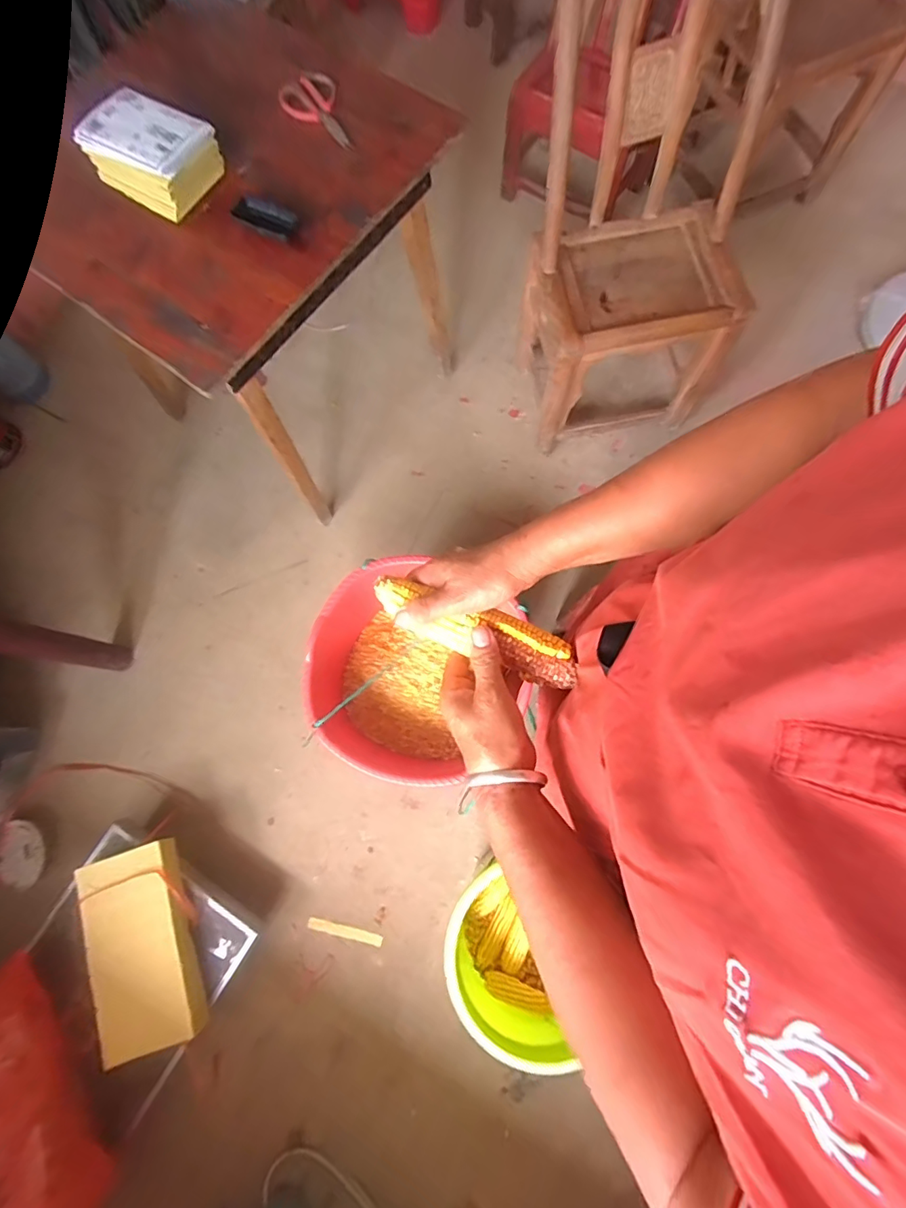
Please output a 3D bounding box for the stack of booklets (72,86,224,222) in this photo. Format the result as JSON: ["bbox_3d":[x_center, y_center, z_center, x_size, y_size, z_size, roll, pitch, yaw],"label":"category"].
[{"bbox_3d":[-0.502,-0.759,0.846,0.182,0.089,0.136,30,79,8],"label":"stack of booklets"}]

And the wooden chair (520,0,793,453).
[{"bbox_3d":[0.375,-0.753,1.045,0.426,0.809,0.415,-14,76,-2],"label":"wooden chair"}]

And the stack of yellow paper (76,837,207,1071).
[{"bbox_3d":[-0.661,0.727,1.073,0.195,0.056,0.387,-20,77,-4],"label":"stack of yellow paper"}]

